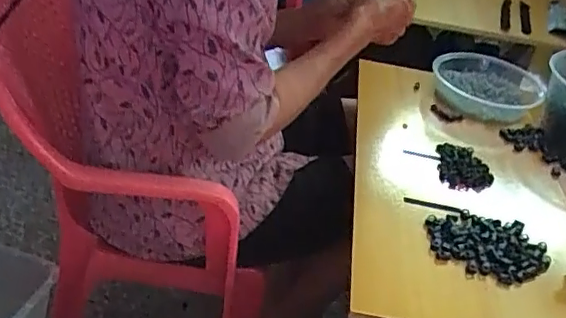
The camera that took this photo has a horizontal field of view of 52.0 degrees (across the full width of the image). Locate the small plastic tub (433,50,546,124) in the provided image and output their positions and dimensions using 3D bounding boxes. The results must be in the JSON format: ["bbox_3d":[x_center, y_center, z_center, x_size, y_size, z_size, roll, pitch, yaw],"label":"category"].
[{"bbox_3d":[0.356,-0.118,1.012,0.184,0.070,0.177,6,37,-5],"label":"small plastic tub"}]

